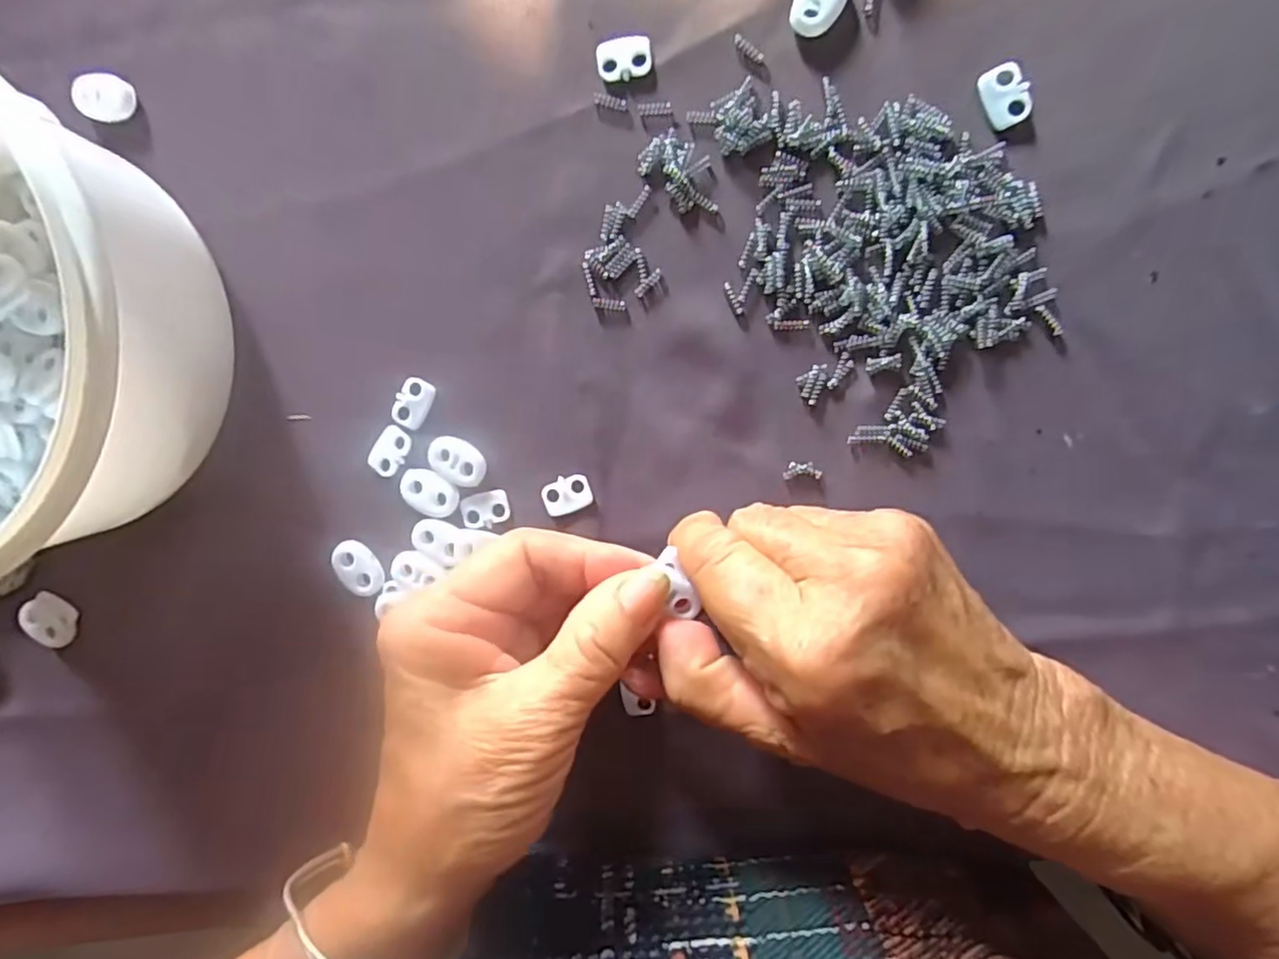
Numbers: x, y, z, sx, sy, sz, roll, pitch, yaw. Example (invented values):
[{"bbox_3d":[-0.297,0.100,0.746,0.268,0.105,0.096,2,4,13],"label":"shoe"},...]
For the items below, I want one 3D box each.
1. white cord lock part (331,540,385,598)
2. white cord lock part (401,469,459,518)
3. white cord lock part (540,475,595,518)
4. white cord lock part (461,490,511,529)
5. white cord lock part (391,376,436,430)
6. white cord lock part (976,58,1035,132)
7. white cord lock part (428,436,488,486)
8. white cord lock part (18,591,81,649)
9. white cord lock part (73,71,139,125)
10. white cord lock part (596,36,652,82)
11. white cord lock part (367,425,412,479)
[{"bbox_3d":[-0.107,0.034,0.254,0.014,0.006,0.023,-42,92,9],"label":"white cord lock part"},{"bbox_3d":[-0.079,0.005,0.247,0.022,0.004,0.016,24,99,2],"label":"white cord lock part"},{"bbox_3d":[-0.027,0.006,0.244,0.019,0.004,0.013,-20,95,7],"label":"white cord lock part"},{"bbox_3d":[-0.058,0.012,0.248,0.018,0.004,0.013,-14,96,7],"label":"white cord lock part"},{"bbox_3d":[-0.084,-0.028,0.247,0.013,0.004,0.019,27,99,1],"label":"white cord lock part"},{"bbox_3d":[0.118,-0.123,0.214,0.013,0.004,0.019,-23,95,8],"label":"white cord lock part"},{"bbox_3d":[-0.068,-0.007,0.246,0.022,0.004,0.015,28,99,1],"label":"white cord lock part"},{"bbox_3d":[-0.240,0.057,0.271,0.021,0.007,0.018,39,99,-1],"label":"white cord lock part"},{"bbox_3d":[-0.196,-0.139,0.243,0.020,0.008,0.015,2,97,5],"label":"white cord lock part"},{"bbox_3d":[-0.005,-0.143,0.224,0.019,0.004,0.013,-4,97,6],"label":"white cord lock part"},{"bbox_3d":[-0.094,-0.010,0.248,0.012,0.004,0.019,29,99,1],"label":"white cord lock part"}]

